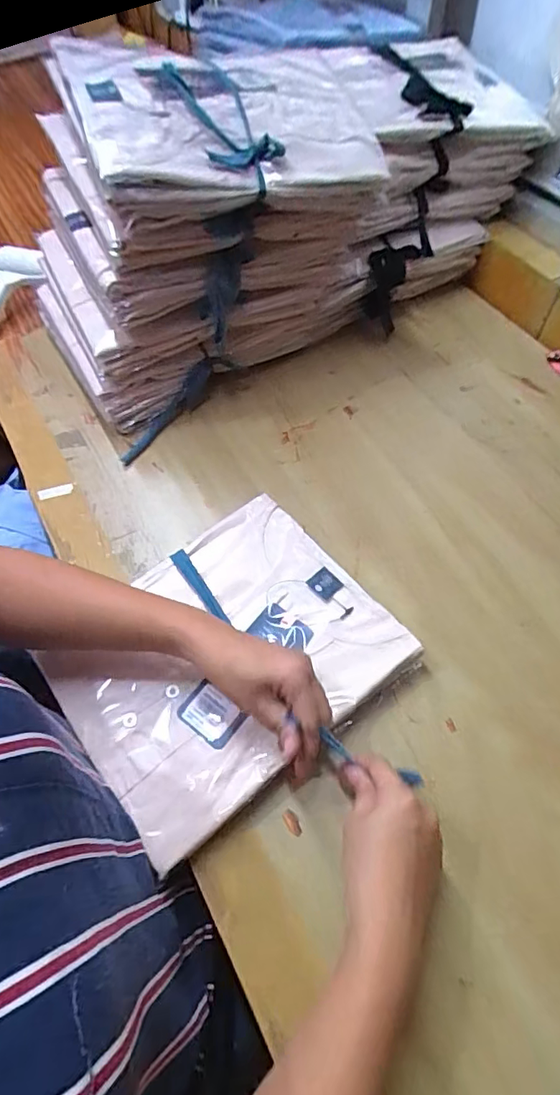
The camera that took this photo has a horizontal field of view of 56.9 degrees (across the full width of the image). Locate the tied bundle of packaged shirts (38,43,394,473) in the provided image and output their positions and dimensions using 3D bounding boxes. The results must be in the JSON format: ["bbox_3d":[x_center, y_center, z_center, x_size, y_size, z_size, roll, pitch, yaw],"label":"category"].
[{"bbox_3d":[-0.077,-0.327,0.541,0.357,0.252,0.237,-30,63,-15],"label":"tied bundle of packaged shirts"}]

